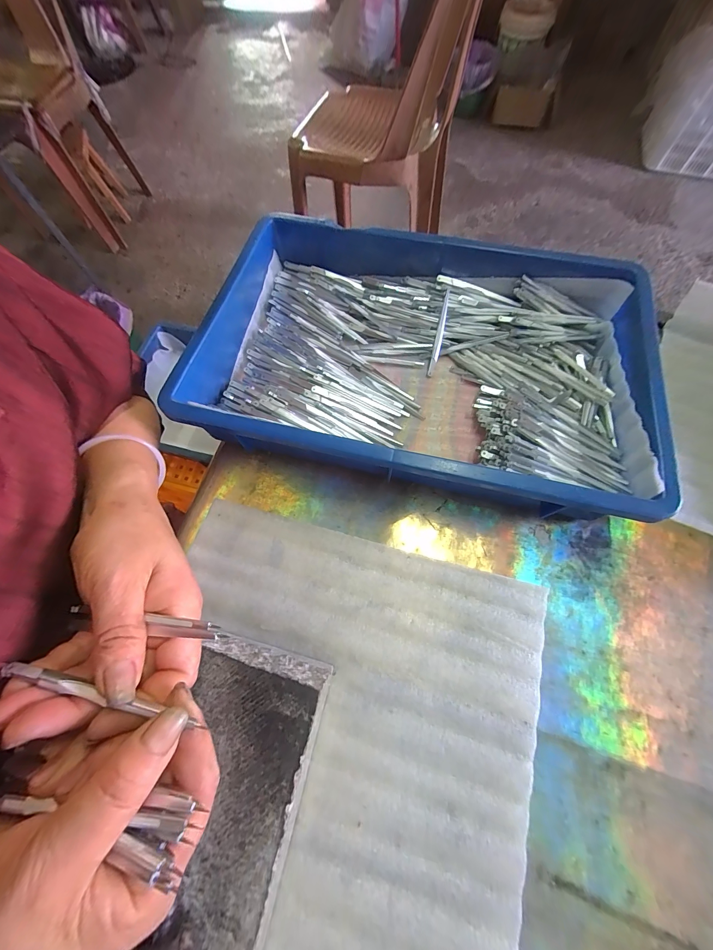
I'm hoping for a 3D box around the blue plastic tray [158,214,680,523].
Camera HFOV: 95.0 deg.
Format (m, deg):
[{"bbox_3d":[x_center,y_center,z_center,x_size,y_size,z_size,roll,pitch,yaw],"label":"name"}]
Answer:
[{"bbox_3d":[0.067,-0.124,0.343,0.423,0.074,0.283,13,68,5],"label":"blue plastic tray"}]

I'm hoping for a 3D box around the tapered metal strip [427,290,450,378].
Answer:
[{"bbox_3d":[0.098,-0.164,0.379,0.010,0.007,0.105,13,84,5],"label":"tapered metal strip"}]

